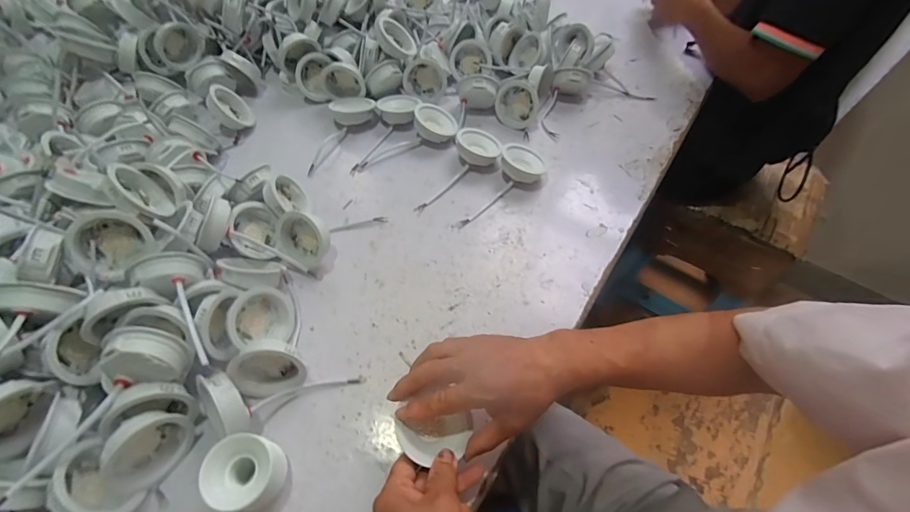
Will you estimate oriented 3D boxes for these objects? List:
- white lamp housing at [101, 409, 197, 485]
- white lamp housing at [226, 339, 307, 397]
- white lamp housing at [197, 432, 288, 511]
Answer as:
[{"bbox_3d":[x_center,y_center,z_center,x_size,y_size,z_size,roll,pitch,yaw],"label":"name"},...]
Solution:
[{"bbox_3d":[-0.280,0.176,0.378,0.034,0.068,0.066,21,59,11],"label":"white lamp housing"},{"bbox_3d":[-0.189,0.113,0.415,0.070,0.074,0.031,-4,45,-5],"label":"white lamp housing"},{"bbox_3d":[-0.185,0.195,0.372,0.061,0.057,0.063,4,57,0],"label":"white lamp housing"}]

